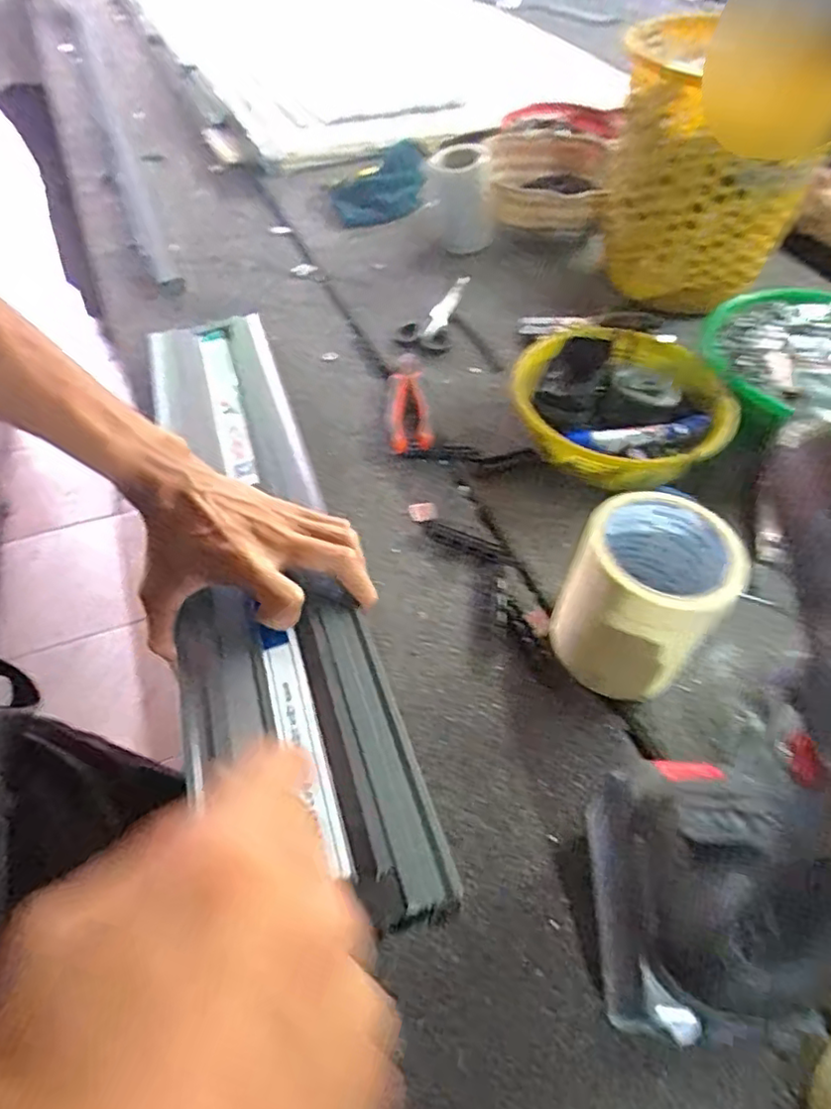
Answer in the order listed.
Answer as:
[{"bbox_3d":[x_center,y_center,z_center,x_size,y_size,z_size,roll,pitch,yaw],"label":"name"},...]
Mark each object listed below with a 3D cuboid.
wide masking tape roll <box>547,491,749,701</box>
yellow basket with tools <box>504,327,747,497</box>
[{"bbox_3d":[0.156,0.034,0.441,0.087,0.124,0.099,31,57,23],"label":"wide masking tape roll"},{"bbox_3d":[0.187,-0.141,0.599,0.182,0.083,0.187,10,51,8],"label":"yellow basket with tools"}]

